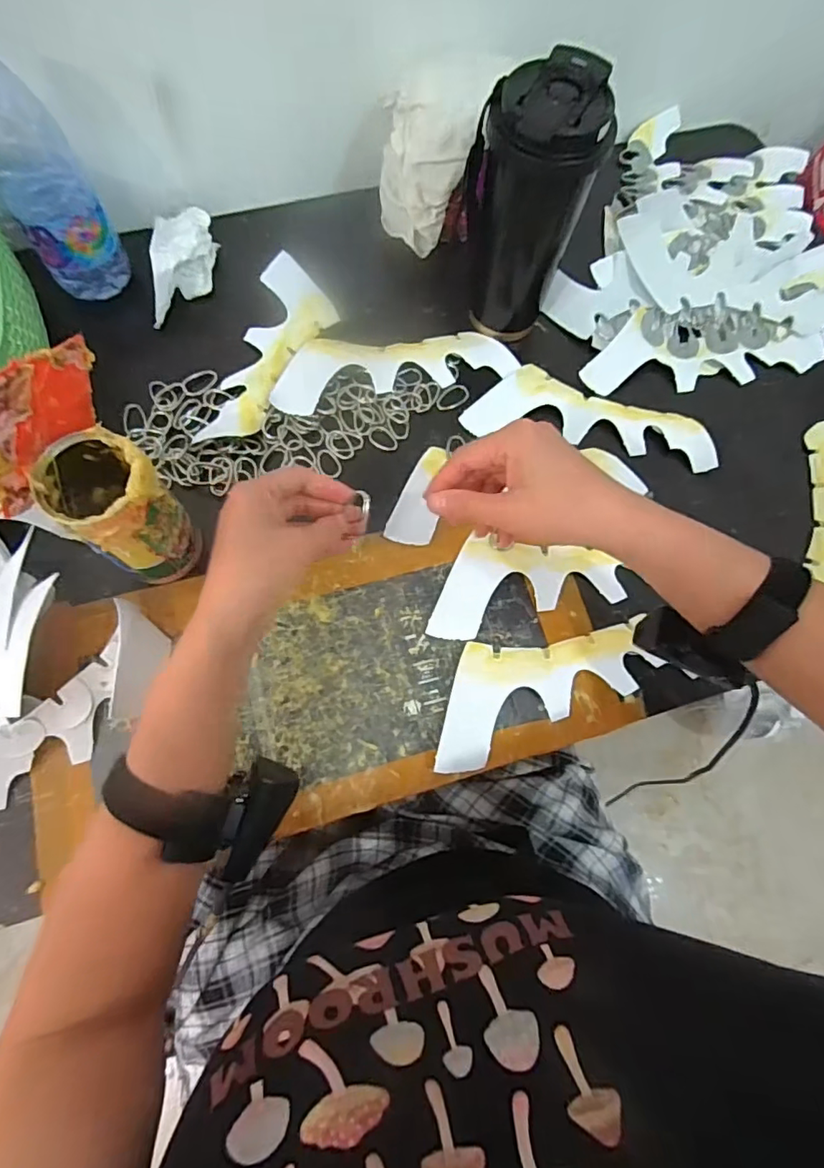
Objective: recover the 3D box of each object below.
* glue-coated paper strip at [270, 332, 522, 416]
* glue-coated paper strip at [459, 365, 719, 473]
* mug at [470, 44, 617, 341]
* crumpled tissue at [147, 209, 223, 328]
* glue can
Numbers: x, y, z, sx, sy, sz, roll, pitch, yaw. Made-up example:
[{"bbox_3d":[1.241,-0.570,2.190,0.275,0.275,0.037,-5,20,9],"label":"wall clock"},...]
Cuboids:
[{"bbox_3d":[-0.013,-0.202,0.500,0.220,0.013,0.081,-9,73,-5],"label":"glue-coated paper strip"},{"bbox_3d":[0.163,-0.154,0.497,0.223,0.010,0.078,10,72,1],"label":"glue-coated paper strip"},{"bbox_3d":[0.091,-0.293,0.442,0.076,0.184,0.069,-25,75,-9],"label":"mug"},{"bbox_3d":[-0.217,-0.306,0.512,0.053,0.049,0.122,-5,72,-3],"label":"crumpled tissue"},{"bbox_3d":[-0.206,-0.051,0.392,0.075,0.118,0.065,39,75,10],"label":"glue can"}]

